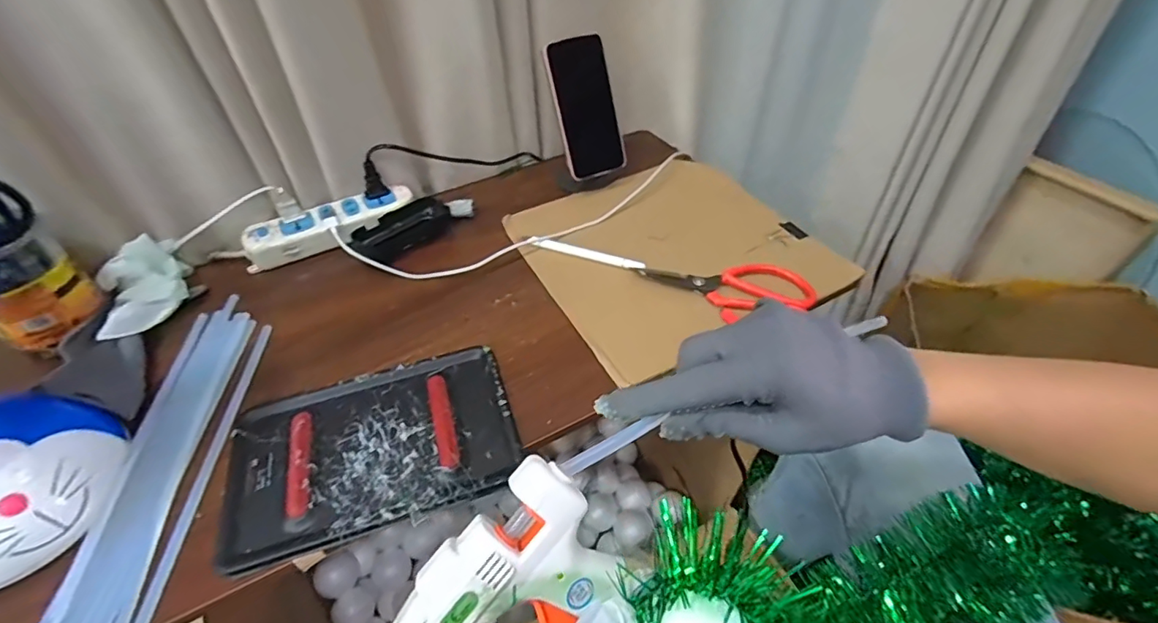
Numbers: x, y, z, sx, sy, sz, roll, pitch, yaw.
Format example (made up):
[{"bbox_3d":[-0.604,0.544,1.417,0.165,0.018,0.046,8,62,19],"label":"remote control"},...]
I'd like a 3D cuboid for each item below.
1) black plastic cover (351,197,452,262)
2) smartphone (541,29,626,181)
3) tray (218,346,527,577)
[{"bbox_3d":[-0.205,-0.095,0.601,0.054,0.021,0.112,29,54,28],"label":"black plastic cover"},{"bbox_3d":[0.009,-0.236,0.603,0.073,0.151,0.012,-22,23,-12],"label":"smartphone"},{"bbox_3d":[-0.162,0.103,0.408,0.215,0.008,0.140,-16,47,-12],"label":"tray"}]

